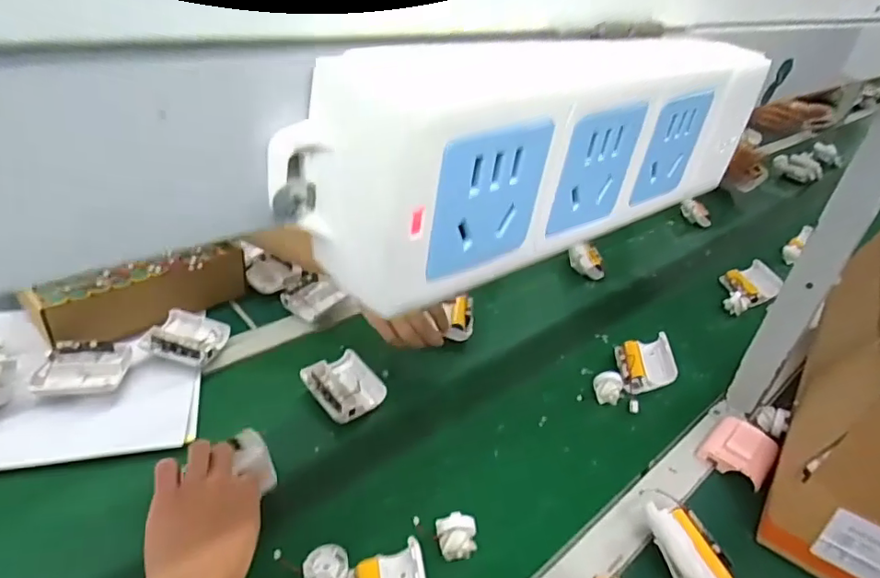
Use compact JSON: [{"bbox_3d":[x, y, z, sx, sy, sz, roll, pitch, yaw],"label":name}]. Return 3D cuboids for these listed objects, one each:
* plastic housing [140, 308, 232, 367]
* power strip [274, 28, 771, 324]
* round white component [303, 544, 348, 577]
[{"bbox_3d":[-0.303,0.062,0.652,0.081,0.036,0.072,17,33,2],"label":"plastic housing"},{"bbox_3d":[0.040,-0.042,0.154,0.168,0.054,0.030,-14,43,-38],"label":"power strip"},{"bbox_3d":[-0.095,0.238,0.449,0.034,0.032,0.036,11,33,-7],"label":"round white component"}]

